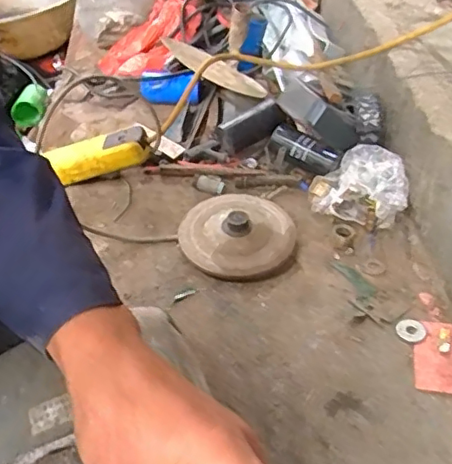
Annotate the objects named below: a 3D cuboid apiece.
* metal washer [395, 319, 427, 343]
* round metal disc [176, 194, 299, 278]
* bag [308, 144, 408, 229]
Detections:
[{"bbox_3d":[0.200,0.106,0.625,0.028,0.004,0.029,1,42,-1],"label":"metal washer"},{"bbox_3d":[0.015,-0.004,0.723,0.137,0.027,0.139,1,42,-1],"label":"round metal disc"},{"bbox_3d":[0.173,-0.062,0.752,0.123,0.077,0.070,18,45,18],"label":"bag"}]

